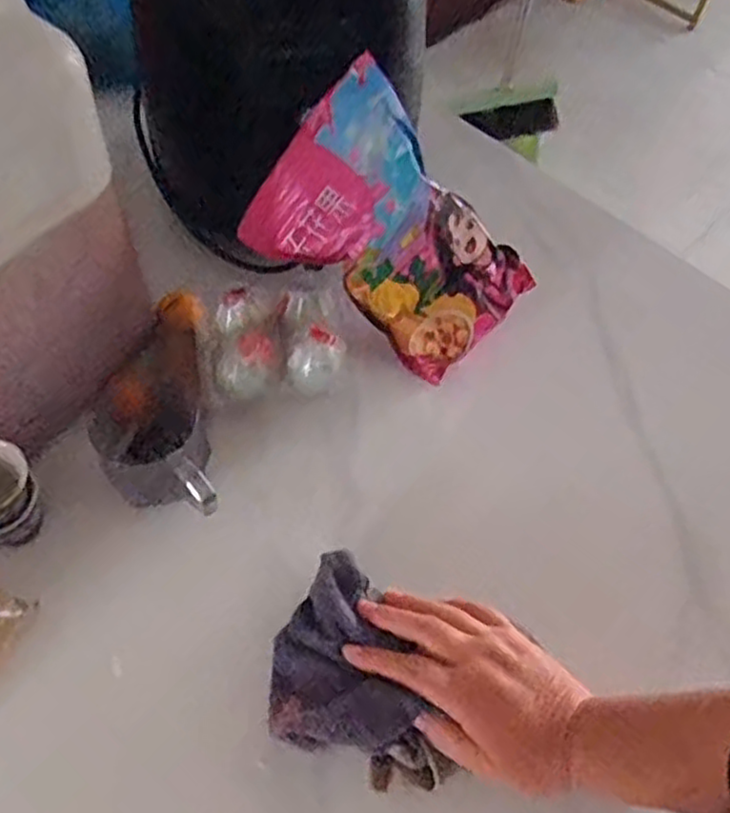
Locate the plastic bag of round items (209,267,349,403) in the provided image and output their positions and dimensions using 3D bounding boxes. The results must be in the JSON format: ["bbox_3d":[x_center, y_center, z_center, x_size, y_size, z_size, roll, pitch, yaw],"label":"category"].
[{"bbox_3d":[-0.071,-0.058,0.606,0.117,0.043,0.108,-10,58,-11],"label":"plastic bag of round items"}]

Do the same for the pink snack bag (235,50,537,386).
[{"bbox_3d":[0.021,-0.133,0.599,0.153,0.039,0.224,-44,111,-1],"label":"pink snack bag"}]

